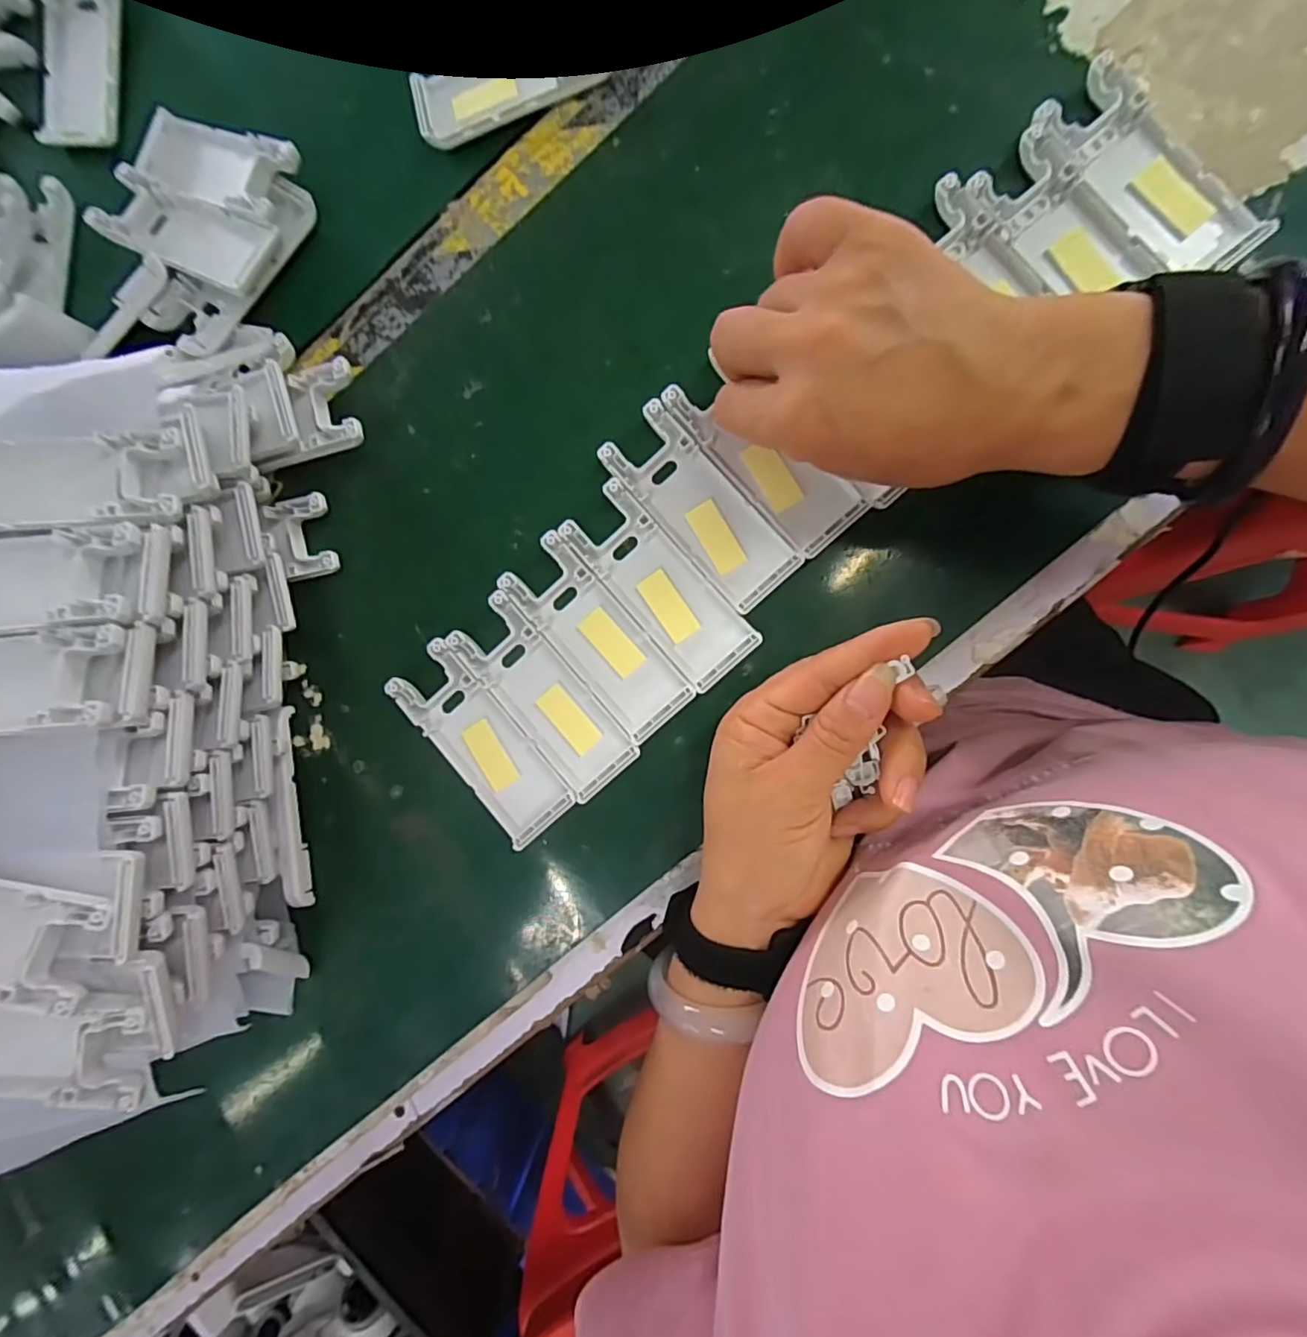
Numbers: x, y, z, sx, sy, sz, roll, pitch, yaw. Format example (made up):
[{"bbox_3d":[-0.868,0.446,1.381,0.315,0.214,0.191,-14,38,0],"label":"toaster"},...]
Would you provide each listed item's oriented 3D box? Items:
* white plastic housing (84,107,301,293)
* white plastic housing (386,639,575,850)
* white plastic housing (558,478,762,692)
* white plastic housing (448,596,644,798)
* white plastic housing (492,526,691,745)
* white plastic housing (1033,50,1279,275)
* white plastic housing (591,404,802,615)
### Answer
[{"bbox_3d":[-0.237,-0.247,0.309,0.098,0.017,0.077,26,93,6],"label":"white plastic housing"},{"bbox_3d":[-0.085,0.037,0.292,0.038,0.012,0.103,-41,85,5],"label":"white plastic housing"},{"bbox_3d":[0.003,-0.040,0.281,0.040,0.009,0.103,-40,85,5],"label":"white plastic housing"},{"bbox_3d":[-0.054,0.014,0.288,0.038,0.009,0.103,-42,85,5],"label":"white plastic housing"},{"bbox_3d":[-0.027,-0.015,0.285,0.039,0.009,0.103,-42,85,5],"label":"white plastic housing"},{"bbox_3d":[0.212,-0.212,0.257,0.046,0.013,0.102,-37,86,6],"label":"white plastic housing"},{"bbox_3d":[0.023,-0.076,0.279,0.039,0.008,0.102,-43,85,5],"label":"white plastic housing"}]

